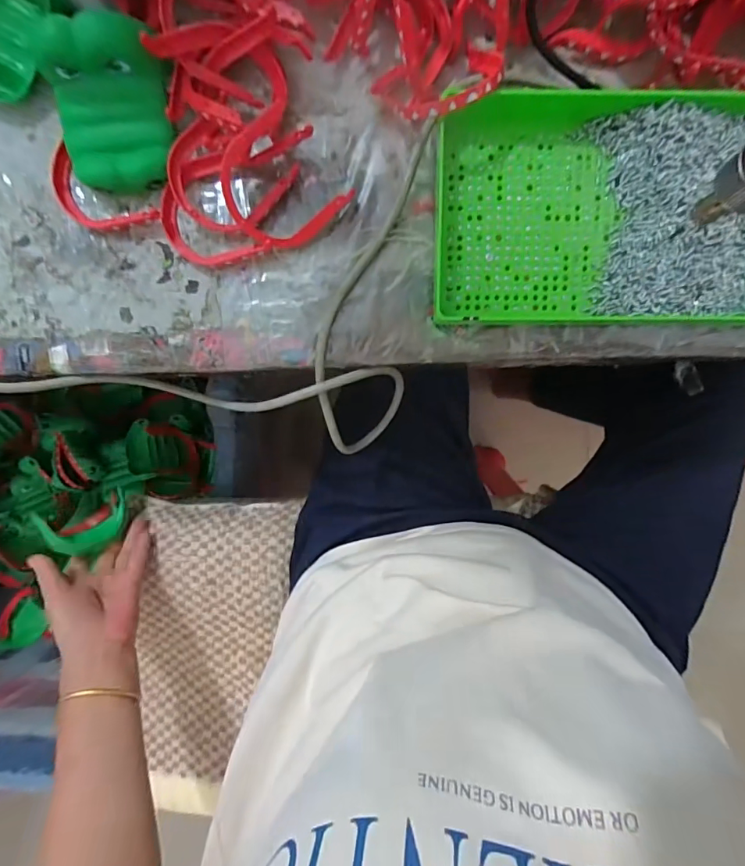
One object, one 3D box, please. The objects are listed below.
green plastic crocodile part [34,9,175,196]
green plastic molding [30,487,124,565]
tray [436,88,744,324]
[{"bbox_3d":[-0.175,-0.215,0.307,0.077,0.053,0.092,-7,96,-1],"label":"green plastic crocodile part"},{"bbox_3d":[-0.315,0.109,0.512,0.061,0.062,0.065,-16,95,-2],"label":"green plastic molding"},{"bbox_3d":[0.168,-0.155,0.326,0.245,0.040,0.154,1,93,1],"label":"tray"}]

